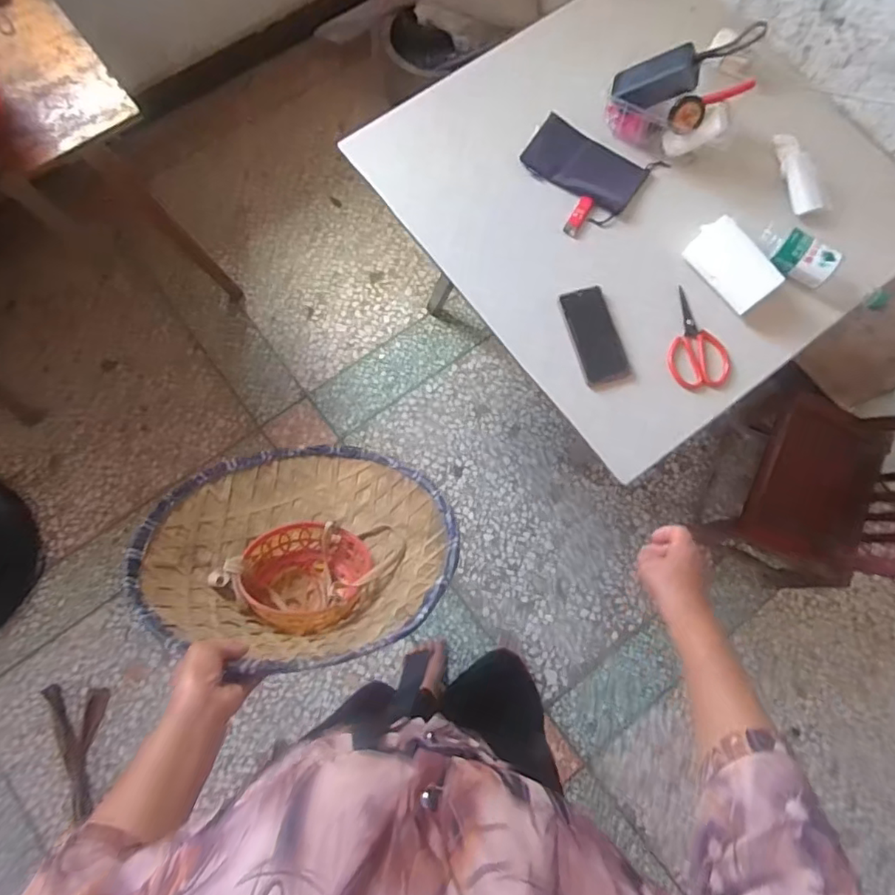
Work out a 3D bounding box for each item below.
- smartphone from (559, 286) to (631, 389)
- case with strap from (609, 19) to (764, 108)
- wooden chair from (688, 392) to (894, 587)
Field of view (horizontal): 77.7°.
[{"bbox_3d":[0.241,-0.183,0.912,0.072,0.010,0.164,-16,80,-1],"label":"smartphone"},{"bbox_3d":[0.379,-0.607,0.887,0.219,0.045,0.054,-4,77,33],"label":"case with strap"},{"bbox_3d":[0.880,0.112,1.125,0.460,0.584,0.366,11,81,3],"label":"wooden chair"}]

